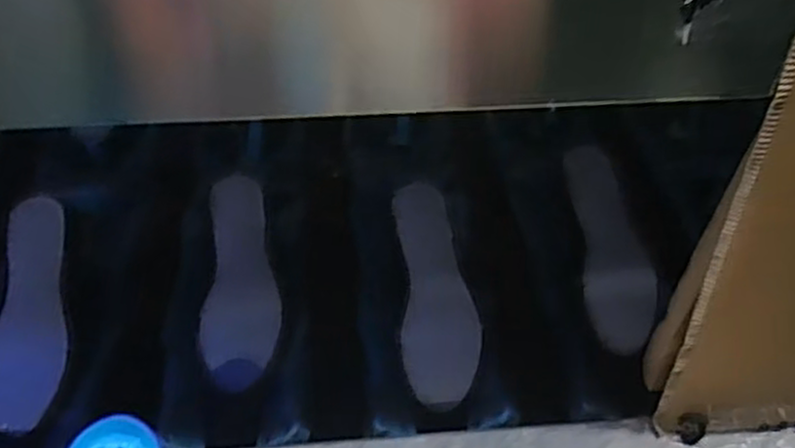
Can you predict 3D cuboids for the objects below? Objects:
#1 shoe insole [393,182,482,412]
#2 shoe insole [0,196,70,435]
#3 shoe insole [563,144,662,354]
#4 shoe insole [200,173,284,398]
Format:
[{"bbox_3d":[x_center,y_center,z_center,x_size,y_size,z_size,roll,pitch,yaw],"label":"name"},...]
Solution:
[{"bbox_3d":[0.037,0.065,0.738,0.070,0.020,0.221,-5,70,-7],"label":"shoe insole"},{"bbox_3d":[-0.348,0.081,0.712,0.070,0.011,0.219,-2,71,-3],"label":"shoe insole"},{"bbox_3d":[0.222,0.018,0.790,0.064,0.023,0.230,-3,64,-5],"label":"shoe insole"},{"bbox_3d":[-0.156,0.052,0.750,0.073,0.009,0.223,-3,64,-5],"label":"shoe insole"}]

